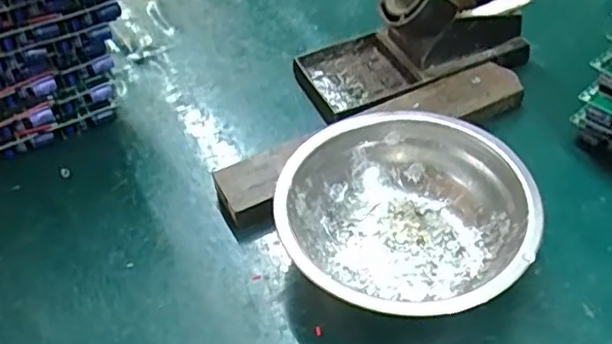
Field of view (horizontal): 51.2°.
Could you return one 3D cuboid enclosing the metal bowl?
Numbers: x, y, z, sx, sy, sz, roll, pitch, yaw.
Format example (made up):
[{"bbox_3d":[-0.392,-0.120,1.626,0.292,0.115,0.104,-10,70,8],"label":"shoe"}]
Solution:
[{"bbox_3d":[0.052,0.023,0.332,0.124,0.044,0.124,-4,46,4],"label":"metal bowl"}]

